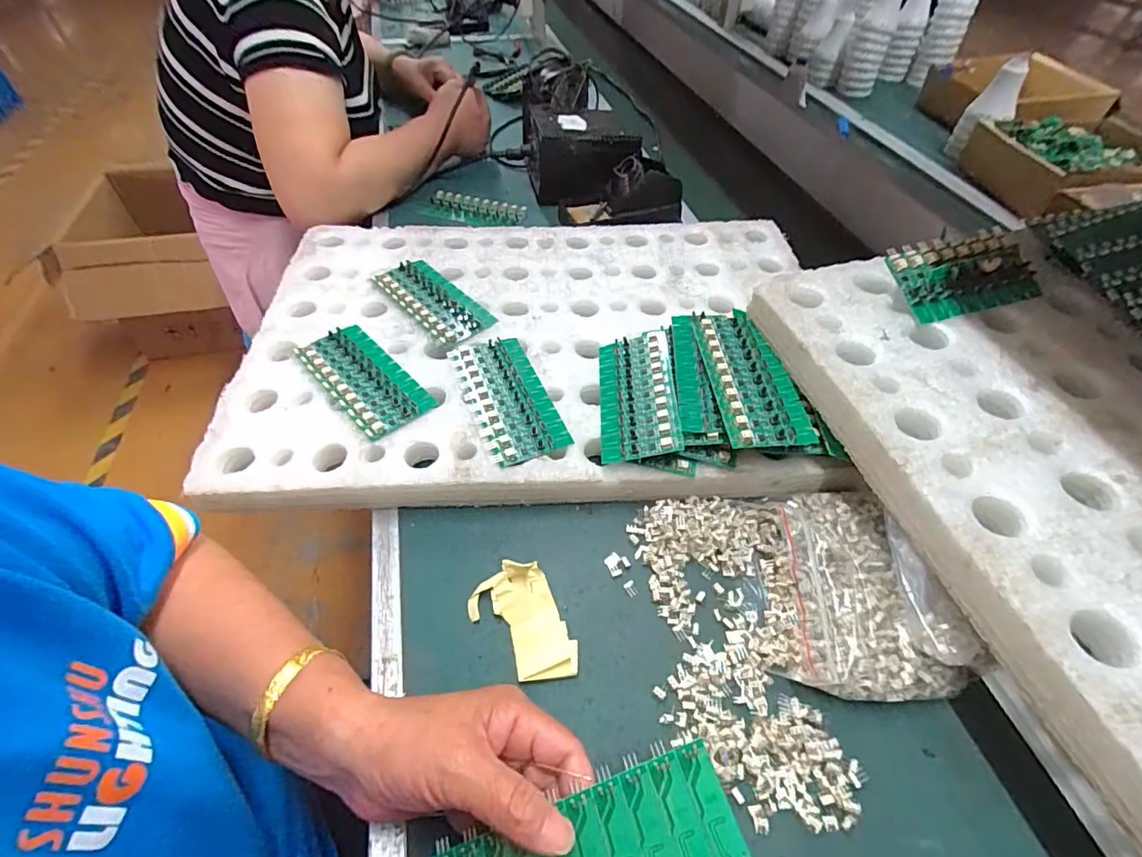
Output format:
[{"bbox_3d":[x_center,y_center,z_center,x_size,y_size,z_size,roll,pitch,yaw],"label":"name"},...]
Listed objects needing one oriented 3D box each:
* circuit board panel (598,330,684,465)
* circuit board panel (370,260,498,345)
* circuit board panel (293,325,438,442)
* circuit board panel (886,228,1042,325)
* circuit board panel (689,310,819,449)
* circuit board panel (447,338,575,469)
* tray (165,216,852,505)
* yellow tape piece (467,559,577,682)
[{"bbox_3d":[0.054,-0.032,0.435,0.063,0.006,0.139,-11,47,14],"label":"circuit board panel"},{"bbox_3d":[-0.138,-0.131,0.522,0.061,0.009,0.138,-35,59,-26],"label":"circuit board panel"},{"bbox_3d":[-0.179,-0.045,0.446,0.059,0.009,0.133,-35,59,-27],"label":"circuit board panel"},{"bbox_3d":[0.310,-0.124,0.410,0.108,0.014,0.069,-11,75,-5],"label":"circuit board panel"},{"bbox_3d":[0.142,-0.045,0.416,0.062,0.015,0.150,-2,50,-3],"label":"circuit board panel"},{"bbox_3d":[-0.054,-0.028,0.440,0.066,0.010,0.136,-18,53,-16],"label":"circuit board panel"},{"bbox_3d":[-0.033,-0.111,0.513,0.531,0.051,0.406,-1,50,-3],"label":"tray"},{"bbox_3d":[-0.031,0.131,0.345,0.051,0.021,0.080,-25,55,-20],"label":"yellow tape piece"}]

